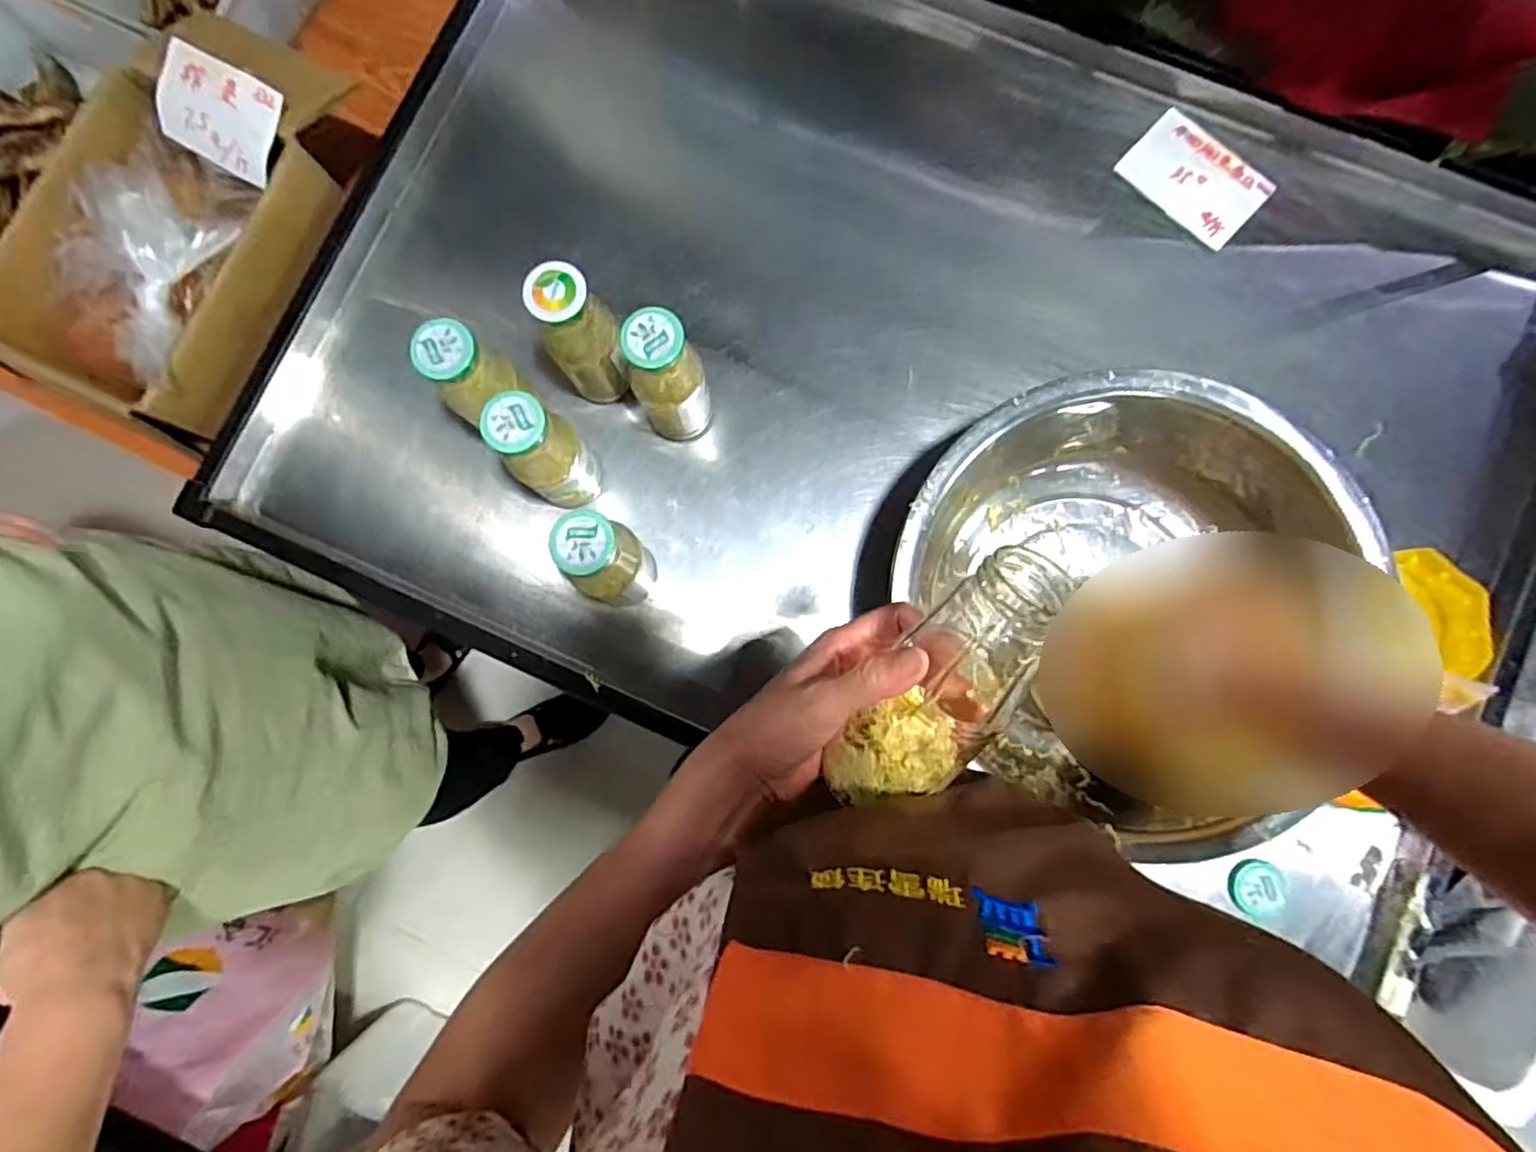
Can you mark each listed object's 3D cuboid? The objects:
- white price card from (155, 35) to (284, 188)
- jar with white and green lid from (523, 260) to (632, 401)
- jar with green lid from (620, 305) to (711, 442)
[{"bbox_3d":[-0.542,-0.456,0.675,0.127,0.007,0.089,29,110,-2],"label":"white price card"},{"bbox_3d":[-0.164,-0.208,0.622,0.060,0.181,0.056,0,84,0],"label":"jar with white and green lid"},{"bbox_3d":[-0.084,-0.168,0.609,0.058,0.174,0.055,0,84,0],"label":"jar with green lid"}]

